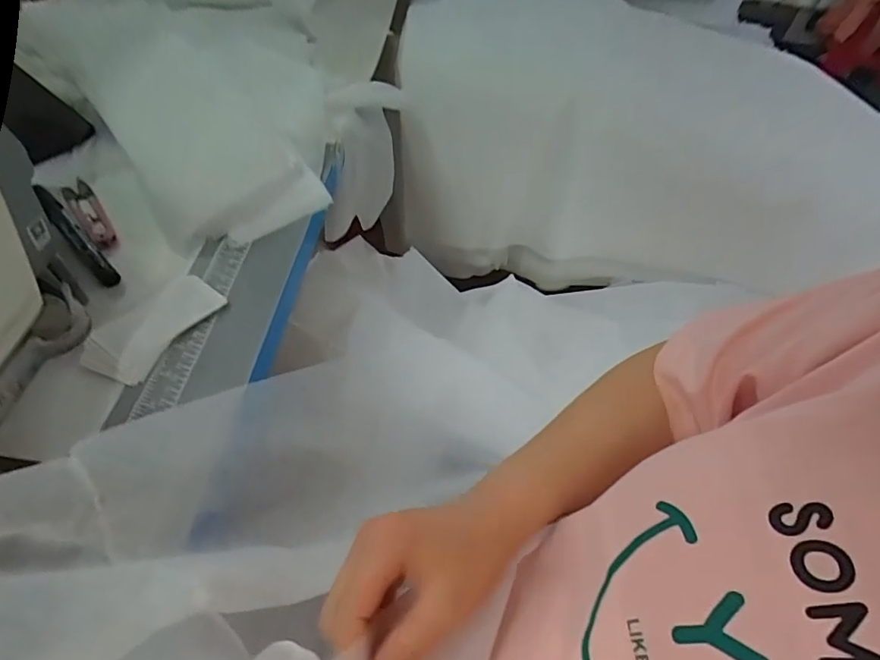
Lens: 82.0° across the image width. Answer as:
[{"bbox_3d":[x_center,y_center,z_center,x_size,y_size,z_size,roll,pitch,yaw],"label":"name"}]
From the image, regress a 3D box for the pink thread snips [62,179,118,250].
[{"bbox_3d":[-0.303,-0.101,0.437,0.022,0.010,0.097,-31,56,-27],"label":"pink thread snips"}]

